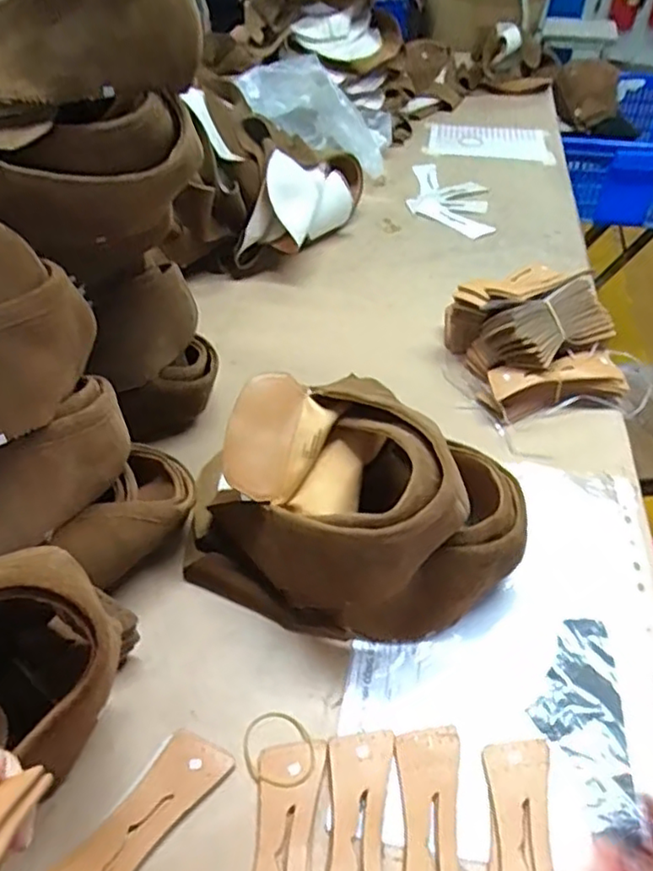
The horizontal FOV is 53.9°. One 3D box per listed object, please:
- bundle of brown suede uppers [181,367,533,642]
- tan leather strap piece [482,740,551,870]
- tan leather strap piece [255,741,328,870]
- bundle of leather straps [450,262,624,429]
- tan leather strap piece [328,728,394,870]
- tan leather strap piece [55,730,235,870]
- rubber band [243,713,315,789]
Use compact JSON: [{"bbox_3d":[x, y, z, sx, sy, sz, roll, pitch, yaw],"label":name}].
[{"bbox_3d":[0.018,0.040,0.496,0.256,0.136,0.175,15,47,15],"label":"bundle of brown suede uppers"},{"bbox_3d":[0.115,0.244,0.378,0.040,0.006,0.128,1,41,12],"label":"tan leather strap piece"},{"bbox_3d":[-0.026,0.251,0.382,0.043,0.007,0.127,1,46,2],"label":"tan leather strap piece"},{"bbox_3d":[0.216,-0.108,0.674,0.144,0.086,0.153,-10,45,-9],"label":"bundle of leather straps"},{"bbox_3d":[0.019,0.243,0.384,0.040,0.004,0.126,2,45,3],"label":"tan leather strap piece"},{"bbox_3d":[-0.117,0.241,0.391,0.044,0.006,0.129,28,51,24],"label":"tan leather strap piece"},{"bbox_3d":[-0.032,0.207,0.423,0.044,0.006,0.051,-17,48,-17],"label":"rubber band"}]

